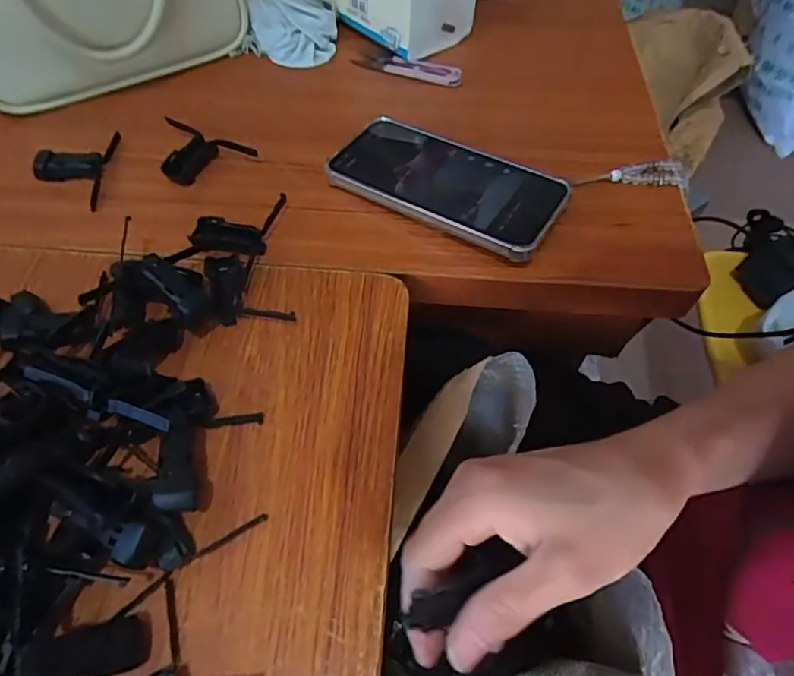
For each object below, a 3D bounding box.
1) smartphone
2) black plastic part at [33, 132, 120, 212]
[{"bbox_3d":[0.036,-0.116,0.398,0.166,0.011,0.082,27,59,18],"label":"smartphone"},{"bbox_3d":[-0.245,-0.131,0.411,0.047,0.017,0.083,-2,56,-4],"label":"black plastic part"}]

